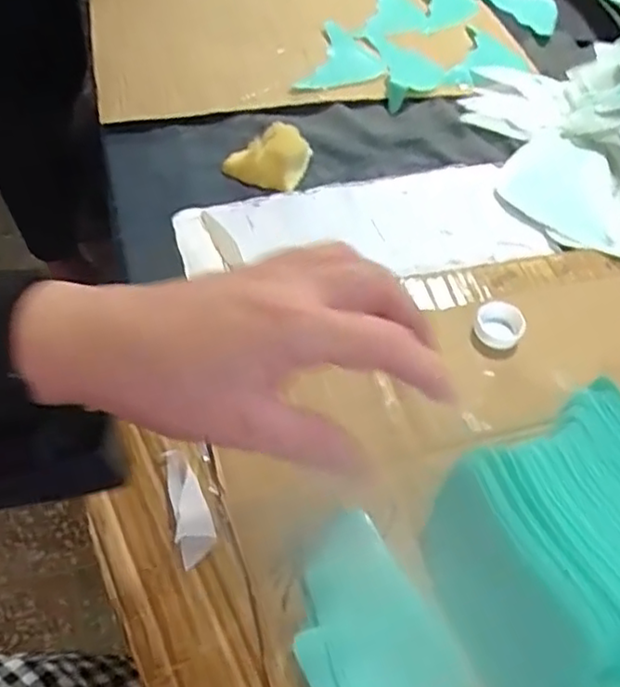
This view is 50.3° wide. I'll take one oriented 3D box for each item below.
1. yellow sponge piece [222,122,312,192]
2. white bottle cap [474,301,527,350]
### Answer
[{"bbox_3d":[-0.037,-0.164,0.583,0.077,0.040,0.056,-2,52,-4],"label":"yellow sponge piece"},{"bbox_3d":[0.133,-0.012,0.461,0.032,0.013,0.033,1,52,-2],"label":"white bottle cap"}]

